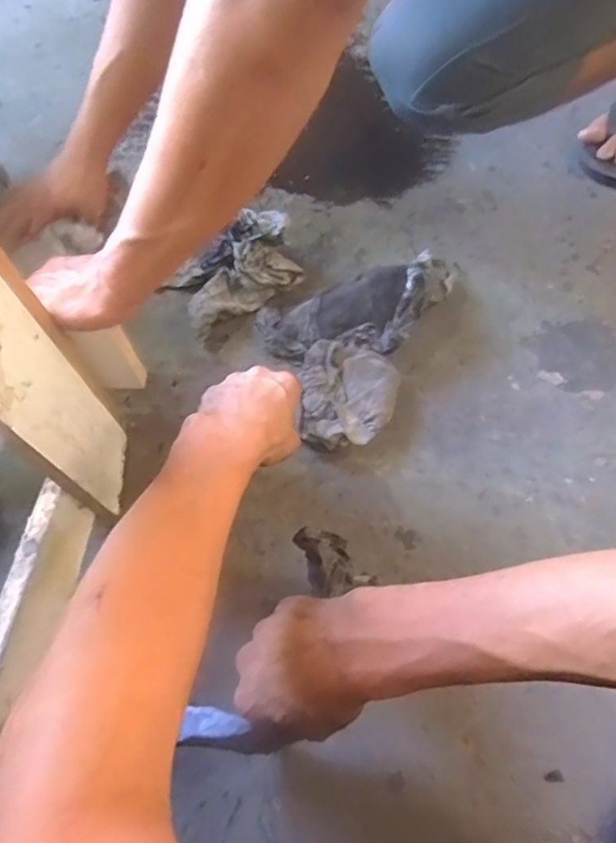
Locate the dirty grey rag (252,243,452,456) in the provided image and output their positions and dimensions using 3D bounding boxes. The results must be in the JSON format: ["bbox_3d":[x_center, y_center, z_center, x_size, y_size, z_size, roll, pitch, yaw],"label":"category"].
[{"bbox_3d":[0.081,-0.084,0.655,0.248,0.070,0.196,-15,69,-6],"label":"dirty grey rag"}]

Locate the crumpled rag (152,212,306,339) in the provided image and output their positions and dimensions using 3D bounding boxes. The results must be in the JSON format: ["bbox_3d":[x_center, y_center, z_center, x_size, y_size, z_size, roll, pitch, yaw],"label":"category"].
[{"bbox_3d":[-0.089,-0.182,0.696,0.151,0.074,0.091,-32,71,-12],"label":"crumpled rag"}]

